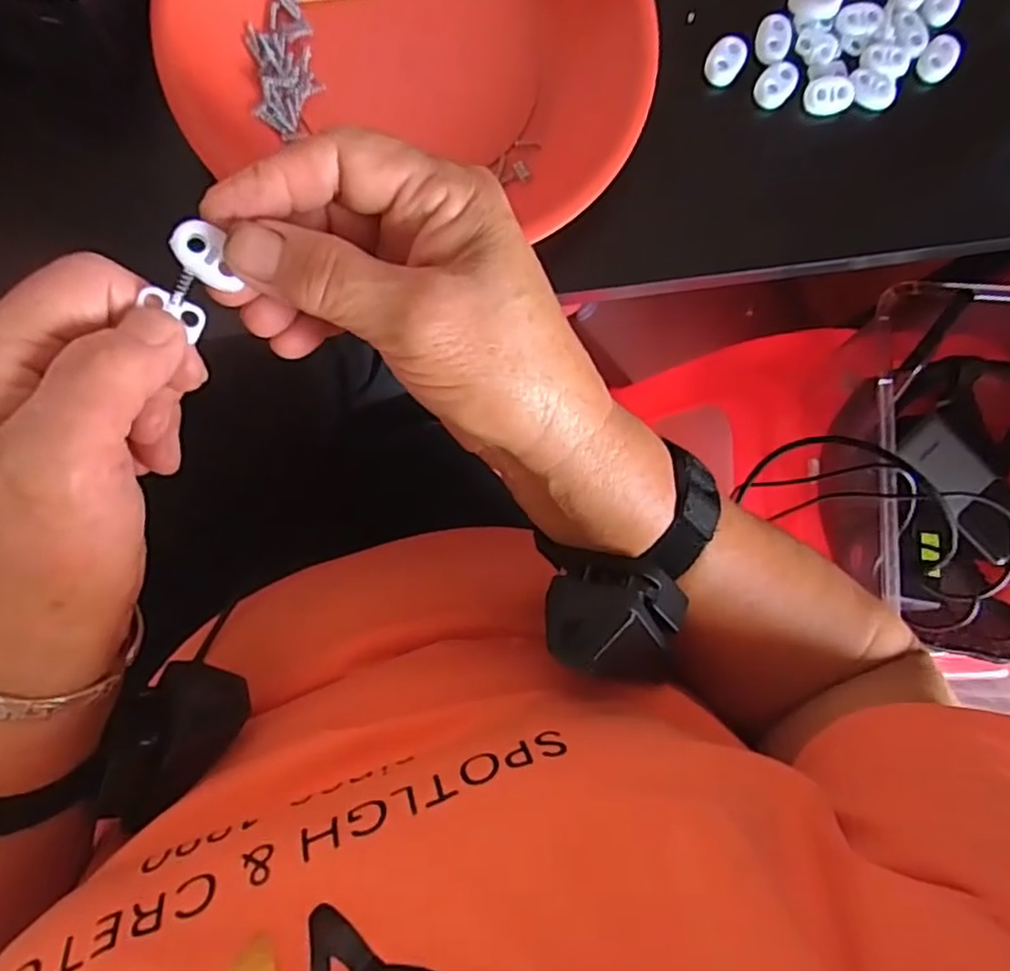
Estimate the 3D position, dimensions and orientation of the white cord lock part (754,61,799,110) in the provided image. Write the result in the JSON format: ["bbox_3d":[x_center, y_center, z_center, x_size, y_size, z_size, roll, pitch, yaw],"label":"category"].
[{"bbox_3d":[0.123,-0.182,0.311,0.016,0.006,0.021,39,82,-2],"label":"white cord lock part"}]

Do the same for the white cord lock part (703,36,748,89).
[{"bbox_3d":[0.099,-0.191,0.309,0.016,0.007,0.022,31,83,-3],"label":"white cord lock part"}]

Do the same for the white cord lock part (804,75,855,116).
[{"bbox_3d":[0.147,-0.178,0.312,0.022,0.007,0.016,-3,86,-7],"label":"white cord lock part"}]

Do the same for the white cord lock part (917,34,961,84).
[{"bbox_3d":[0.201,-0.197,0.316,0.023,0.006,0.016,-42,91,-8],"label":"white cord lock part"}]

